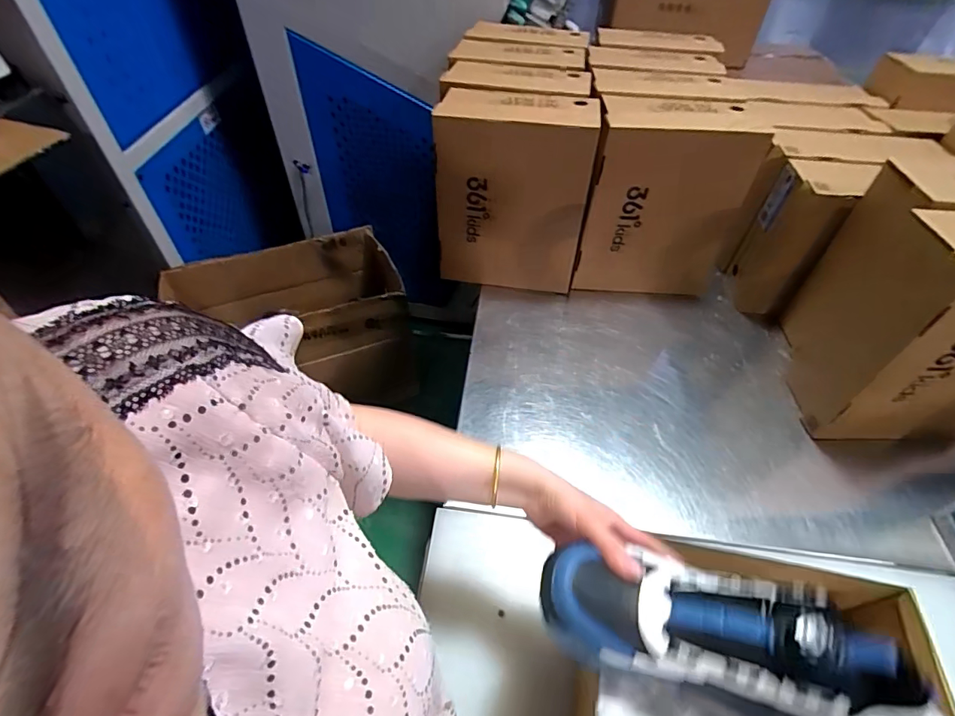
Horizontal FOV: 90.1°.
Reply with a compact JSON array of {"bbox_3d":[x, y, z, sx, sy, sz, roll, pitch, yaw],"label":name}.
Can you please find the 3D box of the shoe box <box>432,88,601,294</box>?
[{"bbox_3d":[0.059,-0.278,0.845,0.250,0.314,0.123,6,49,3],"label":"shoe box"}]

